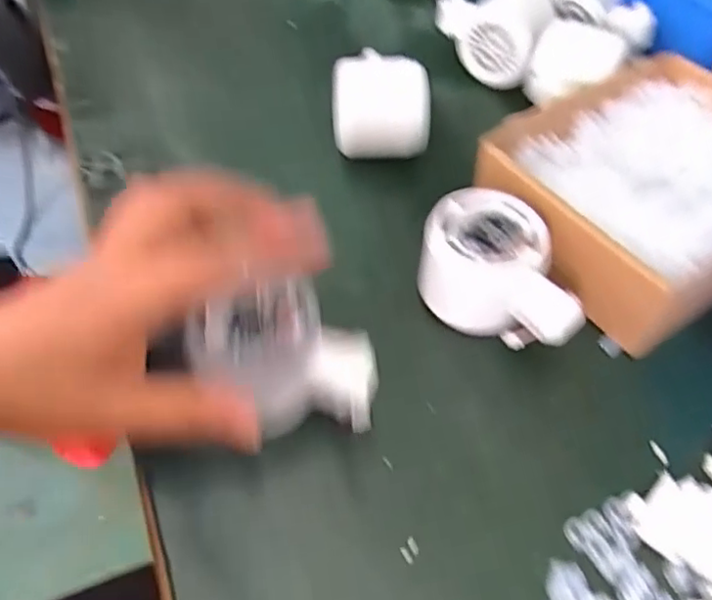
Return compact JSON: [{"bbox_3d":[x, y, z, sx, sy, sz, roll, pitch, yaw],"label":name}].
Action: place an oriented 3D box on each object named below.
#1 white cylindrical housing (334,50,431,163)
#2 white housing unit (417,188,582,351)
[{"bbox_3d":[0.014,-0.124,0.418,0.055,0.051,0.055,1,52,0],"label":"white cylindrical housing"},{"bbox_3d":[0.075,-0.009,0.335,0.059,0.055,0.085,-38,61,-26],"label":"white housing unit"}]

